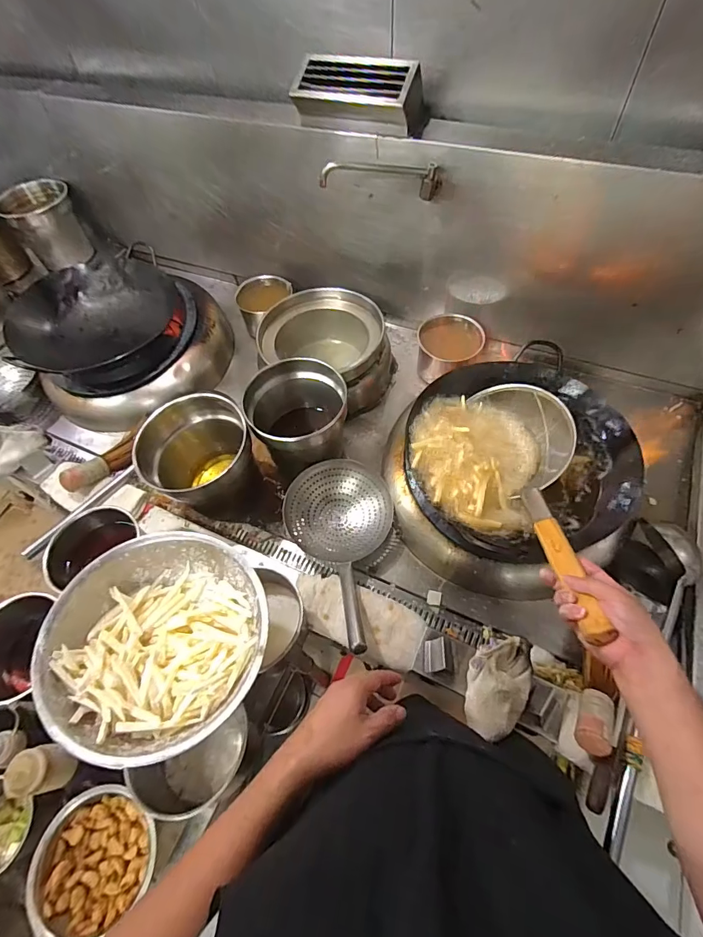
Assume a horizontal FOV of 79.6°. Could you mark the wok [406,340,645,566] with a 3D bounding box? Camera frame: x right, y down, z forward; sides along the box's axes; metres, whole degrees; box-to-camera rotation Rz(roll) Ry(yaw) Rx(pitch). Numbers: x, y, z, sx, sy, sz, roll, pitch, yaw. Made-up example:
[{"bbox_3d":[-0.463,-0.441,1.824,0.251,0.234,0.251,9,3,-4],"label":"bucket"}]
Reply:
[{"bbox_3d":[0.329,-0.021,0.847,0.426,0.135,0.412,-2,58,3],"label":"wok"}]

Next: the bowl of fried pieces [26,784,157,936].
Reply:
[{"bbox_3d":[-0.364,0.565,0.621,0.159,0.094,0.159,-18,58,-7],"label":"bowl of fried pieces"}]

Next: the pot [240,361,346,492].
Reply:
[{"bbox_3d":[-0.120,-0.112,1.003,0.216,0.223,0.187,-17,58,-6],"label":"pot"}]

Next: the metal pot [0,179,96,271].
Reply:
[{"bbox_3d":[-1.052,-0.846,1.475,0.185,0.234,0.198,-2,58,3],"label":"metal pot"}]

